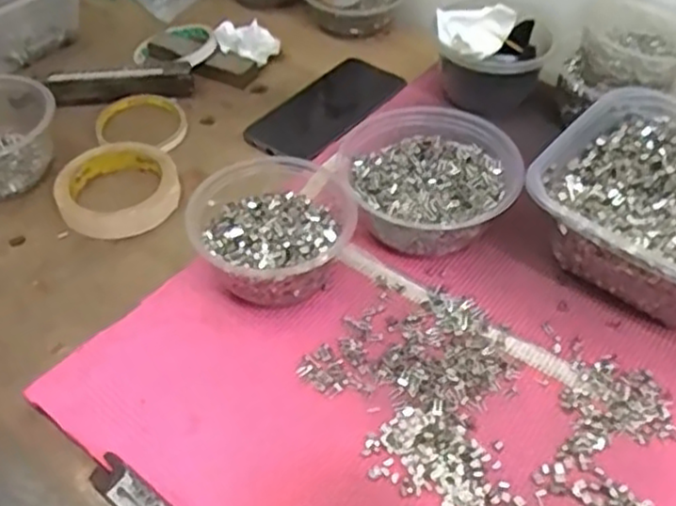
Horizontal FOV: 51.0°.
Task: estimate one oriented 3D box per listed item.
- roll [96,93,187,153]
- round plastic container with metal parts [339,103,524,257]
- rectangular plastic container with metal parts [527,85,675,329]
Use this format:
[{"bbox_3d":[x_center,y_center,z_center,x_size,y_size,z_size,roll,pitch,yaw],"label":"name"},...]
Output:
[{"bbox_3d":[-0.184,-0.123,0.673,0.080,0.020,0.080,0,47,0],"label":"roll"},{"bbox_3d":[0.072,-0.055,0.556,0.130,0.053,0.135,0,47,0],"label":"round plastic container with metal parts"},{"bbox_3d":[0.244,-0.032,0.524,0.174,0.074,0.175,31,55,25],"label":"rectangular plastic container with metal parts"}]

